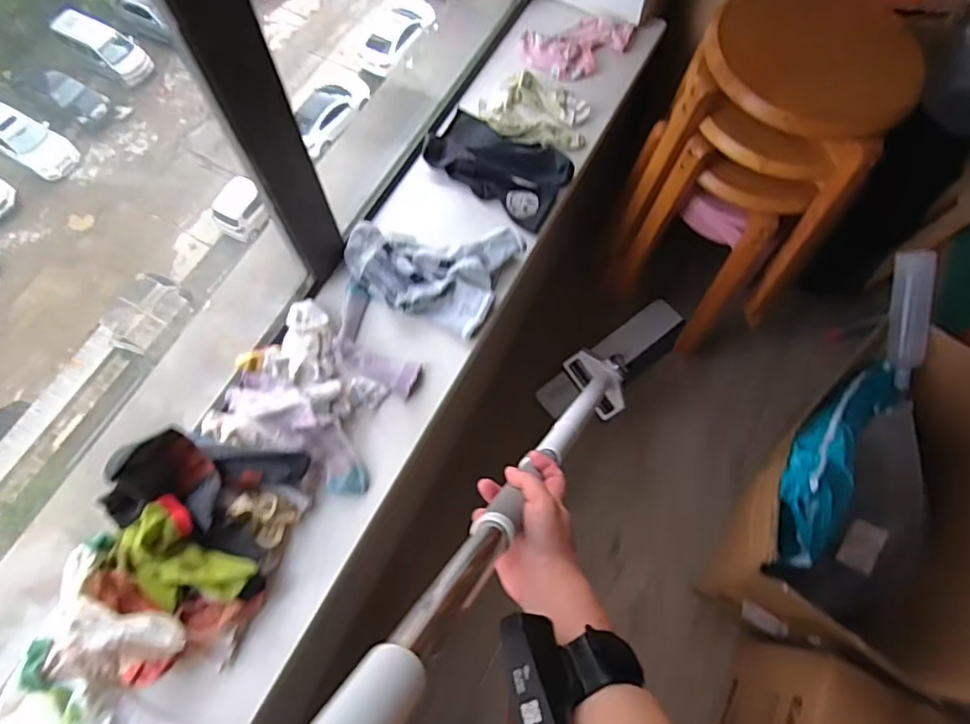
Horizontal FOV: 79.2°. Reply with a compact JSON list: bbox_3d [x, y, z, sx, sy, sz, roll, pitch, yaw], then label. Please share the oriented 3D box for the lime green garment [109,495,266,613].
[{"bbox_3d":[-0.331,0.228,0.637,0.145,0.070,0.103,38,74,13],"label":"lime green garment"}]

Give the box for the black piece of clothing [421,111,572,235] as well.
[{"bbox_3d":[0.021,-0.317,0.923,0.227,0.024,0.128,34,73,12],"label":"black piece of clothing"}]

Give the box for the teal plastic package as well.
[{"bbox_3d":[0.536,0.127,0.883,0.123,0.123,0.382,34,73,12],"label":"teal plastic package"}]

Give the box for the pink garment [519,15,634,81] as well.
[{"bbox_3d":[0.163,-0.549,1.016,0.196,0.022,0.110,-21,71,-7],"label":"pink garment"}]

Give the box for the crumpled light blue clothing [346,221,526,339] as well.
[{"bbox_3d":[-0.082,-0.145,0.848,0.235,0.032,0.165,20,71,7],"label":"crumpled light blue clothing"}]

